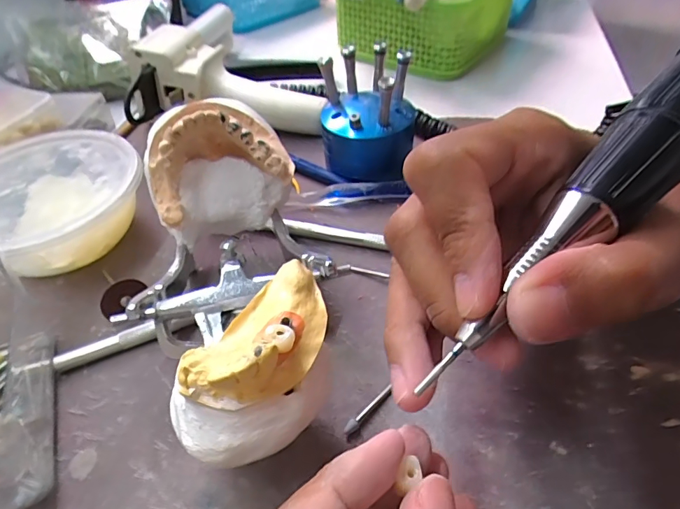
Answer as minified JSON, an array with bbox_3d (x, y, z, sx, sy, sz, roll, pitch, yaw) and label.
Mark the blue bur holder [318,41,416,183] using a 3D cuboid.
[{"bbox_3d":[0.018,-0.086,0.287,0.059,0.064,0.061,3,46,7],"label":"blue bur holder"}]

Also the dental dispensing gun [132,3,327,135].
[{"bbox_3d":[-0.075,-0.140,0.347,0.142,0.051,0.075,11,48,14],"label":"dental dispensing gun"}]

